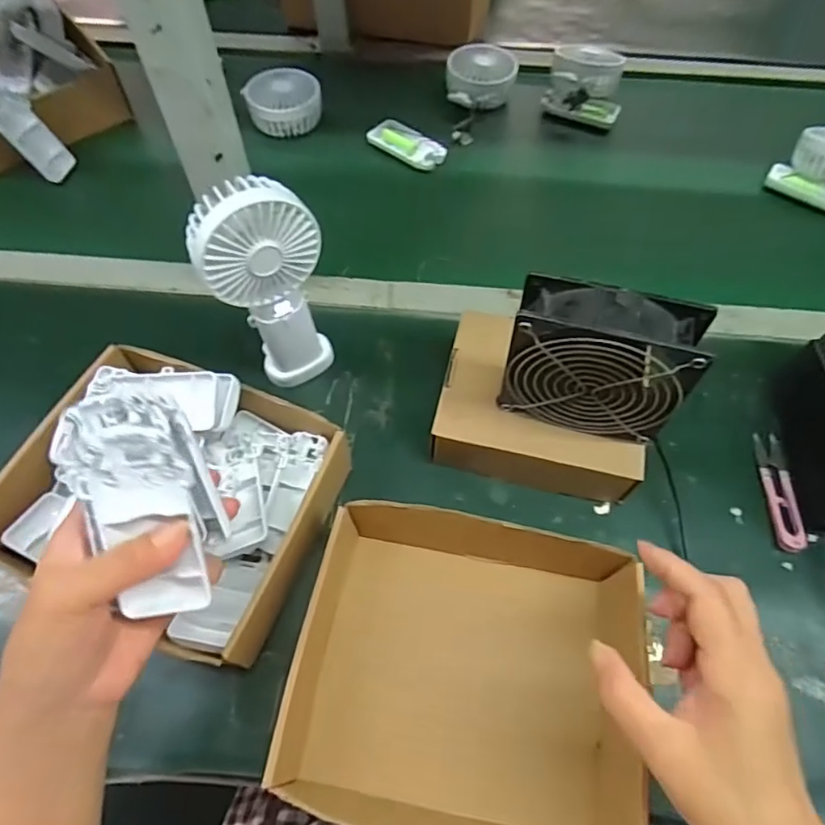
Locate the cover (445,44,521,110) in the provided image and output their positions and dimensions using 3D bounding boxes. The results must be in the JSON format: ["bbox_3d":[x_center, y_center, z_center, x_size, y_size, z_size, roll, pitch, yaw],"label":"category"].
[{"bbox_3d":[0.088,-0.427,0.713,0.087,0.045,0.077,5,62,1],"label":"cover"}]

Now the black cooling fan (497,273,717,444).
[{"bbox_3d":[0.128,-0.035,0.394,0.119,0.114,0.045,16,63,7],"label":"black cooling fan"}]

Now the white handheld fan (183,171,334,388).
[{"bbox_3d":[-0.113,-0.092,0.444,0.087,0.188,0.051,-29,66,-16],"label":"white handheld fan"}]

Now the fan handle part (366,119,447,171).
[{"bbox_3d":[-0.005,-0.325,0.675,0.096,0.009,0.049,36,67,17],"label":"fan handle part"}]

